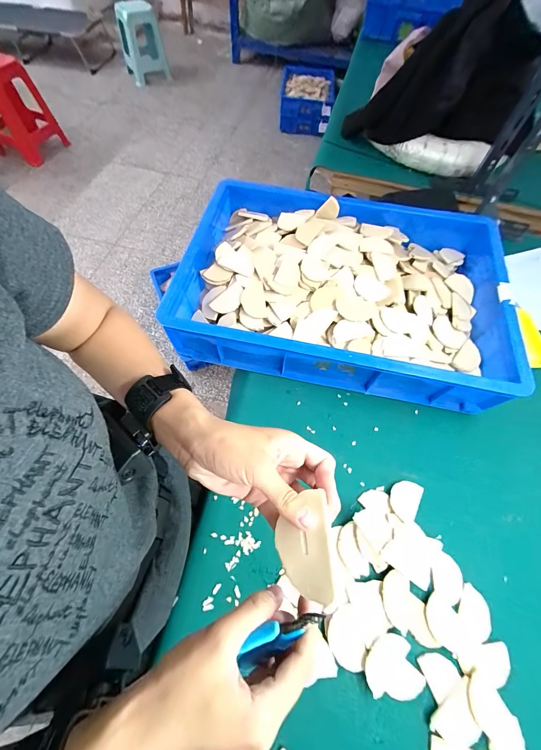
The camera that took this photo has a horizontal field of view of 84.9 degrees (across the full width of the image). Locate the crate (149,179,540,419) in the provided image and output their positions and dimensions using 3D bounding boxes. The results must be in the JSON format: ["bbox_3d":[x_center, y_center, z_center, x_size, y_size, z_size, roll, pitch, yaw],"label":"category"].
[{"bbox_3d":[0.139,-0.180,0.610,0.605,0.124,0.423,10,62,1],"label":"crate"}]

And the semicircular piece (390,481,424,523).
[{"bbox_3d":[0.215,0.199,0.471,0.045,0.004,0.064,30,58,12],"label":"semicircular piece"}]

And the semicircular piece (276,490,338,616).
[{"bbox_3d":[0.023,0.121,0.209,0.042,0.005,0.070,-15,68,26],"label":"semicircular piece"}]

